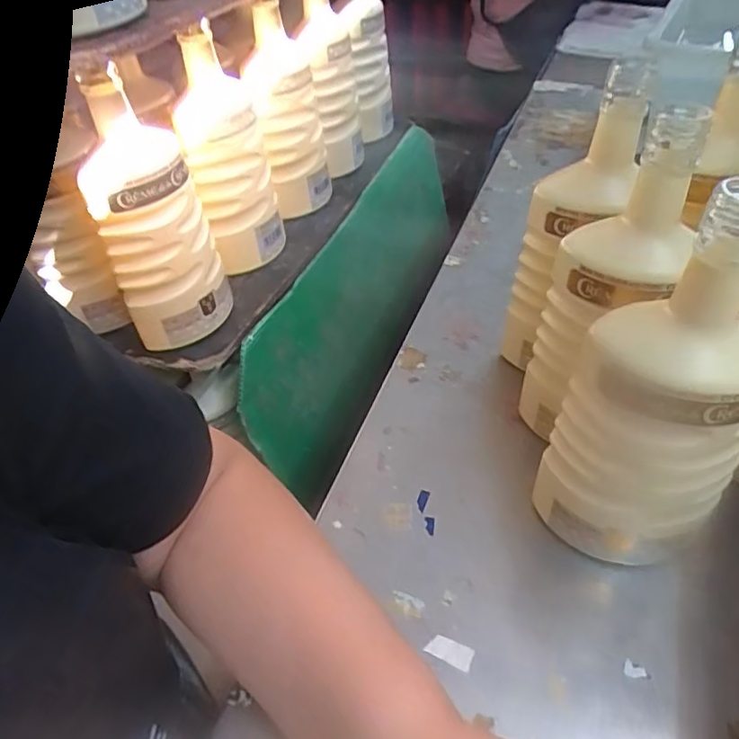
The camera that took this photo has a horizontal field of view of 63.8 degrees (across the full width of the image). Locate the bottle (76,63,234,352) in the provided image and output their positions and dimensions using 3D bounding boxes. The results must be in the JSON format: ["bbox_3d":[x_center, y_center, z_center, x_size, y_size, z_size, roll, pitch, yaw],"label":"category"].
[{"bbox_3d":[-0.181,-0.120,0.503,0.075,0.216,0.075,2,44,4],"label":"bottle"}]

